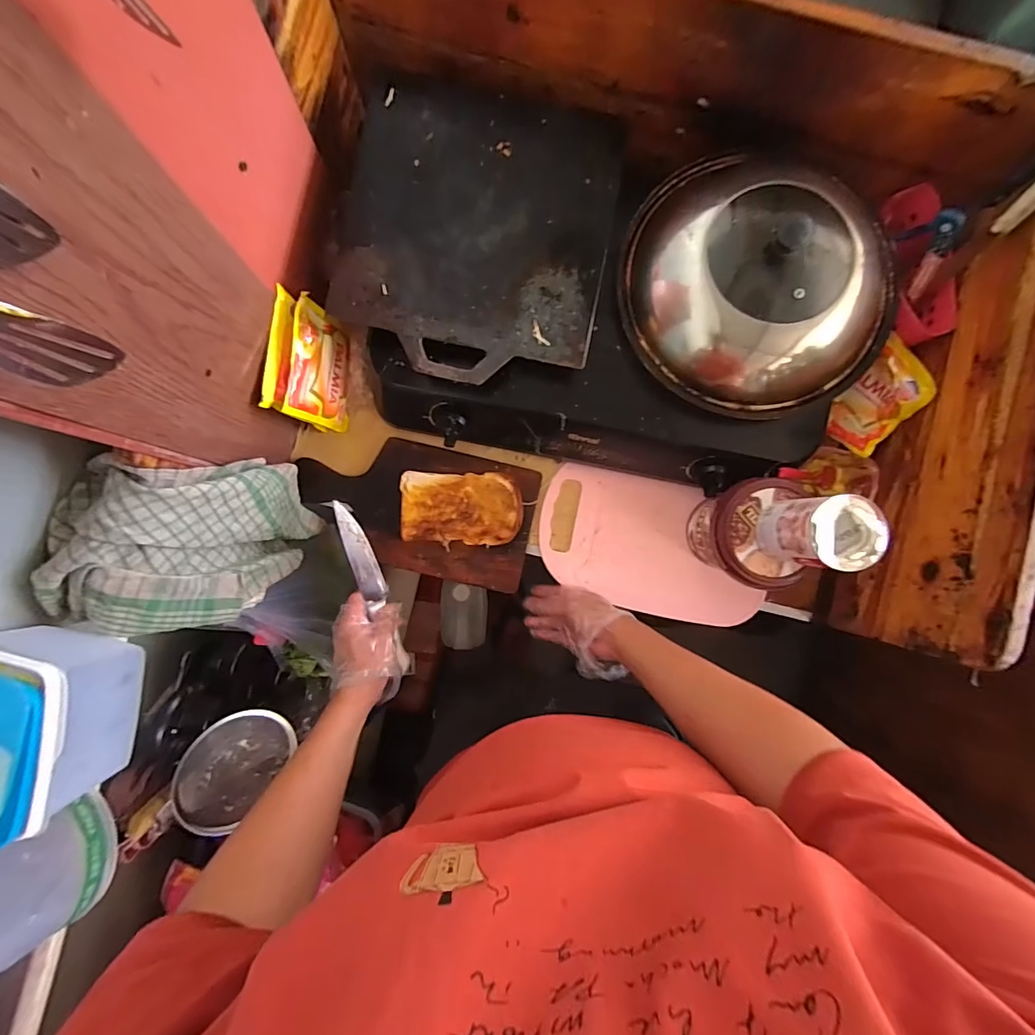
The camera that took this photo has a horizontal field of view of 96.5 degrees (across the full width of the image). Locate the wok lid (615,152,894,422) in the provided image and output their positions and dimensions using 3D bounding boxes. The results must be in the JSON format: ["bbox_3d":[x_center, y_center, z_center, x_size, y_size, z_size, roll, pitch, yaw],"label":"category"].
[{"bbox_3d":[0.276,-0.268,0.535,0.314,0.118,0.271,34,88,0],"label":"wok lid"}]

